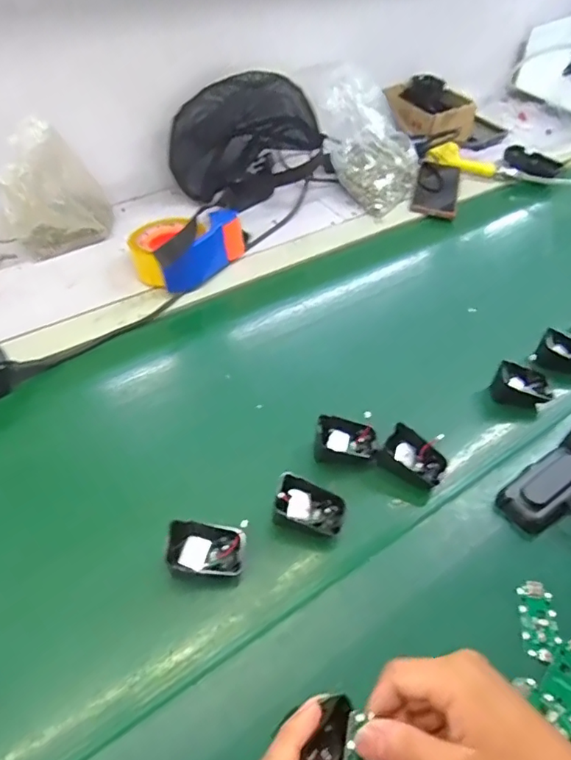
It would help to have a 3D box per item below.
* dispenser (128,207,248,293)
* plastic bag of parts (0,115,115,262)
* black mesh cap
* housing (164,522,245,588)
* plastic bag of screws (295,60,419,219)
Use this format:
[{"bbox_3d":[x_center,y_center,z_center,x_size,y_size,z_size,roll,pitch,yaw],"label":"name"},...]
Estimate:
[{"bbox_3d":[-0.143,-0.186,0.723,0.105,0.076,0.149,36,55,24],"label":"dispenser"},{"bbox_3d":[-0.313,-0.254,0.717,0.135,0.162,0.083,-12,51,-16],"label":"plastic bag of parts"},{"bbox_3d":[-0.050,-0.392,0.849,0.262,0.171,0.152,3,48,-3],"label":"black mesh cap"},{"bbox_3d":[-0.071,0.155,0.469,0.072,0.039,0.050,2,48,-4],"label":"housing"},{"bbox_3d":[0.150,-0.405,0.886,0.117,0.141,0.201,-17,52,-19],"label":"plastic bag of screws"}]

